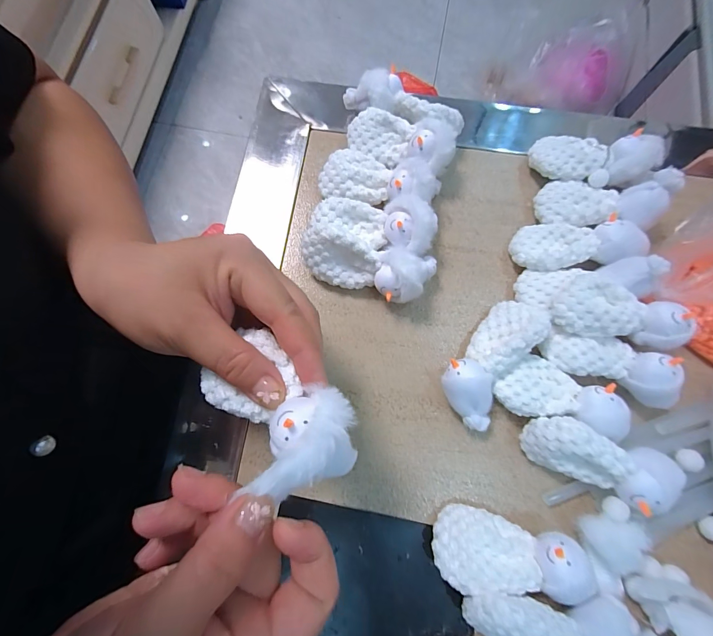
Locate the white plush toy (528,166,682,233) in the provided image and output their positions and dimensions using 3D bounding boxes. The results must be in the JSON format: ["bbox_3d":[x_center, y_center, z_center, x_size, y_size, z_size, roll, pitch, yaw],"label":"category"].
[{"bbox_3d":[0.177,-0.084,0.252,0.086,0.021,0.038,0,75,16],"label":"white plush toy"}]

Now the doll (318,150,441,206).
[{"bbox_3d":[0.016,-0.102,0.263,0.086,0.029,0.037,10,76,15],"label":"doll"}]

